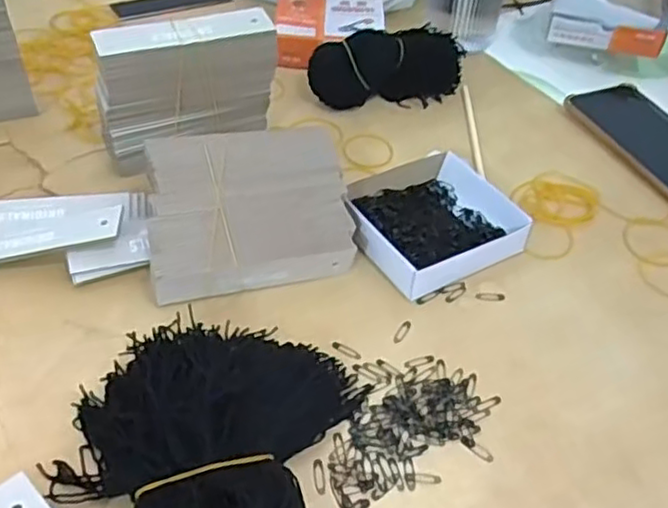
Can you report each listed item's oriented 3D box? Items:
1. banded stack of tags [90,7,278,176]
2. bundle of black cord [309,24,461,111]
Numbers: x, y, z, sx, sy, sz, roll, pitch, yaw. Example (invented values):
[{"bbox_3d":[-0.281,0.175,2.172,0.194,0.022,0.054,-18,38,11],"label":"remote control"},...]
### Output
[{"bbox_3d":[-0.111,-0.123,0.513,0.131,0.101,0.027,-18,48,-24],"label":"banded stack of tags"},{"bbox_3d":[0.053,-0.172,0.628,0.146,0.056,0.045,-10,46,-17],"label":"bundle of black cord"}]

